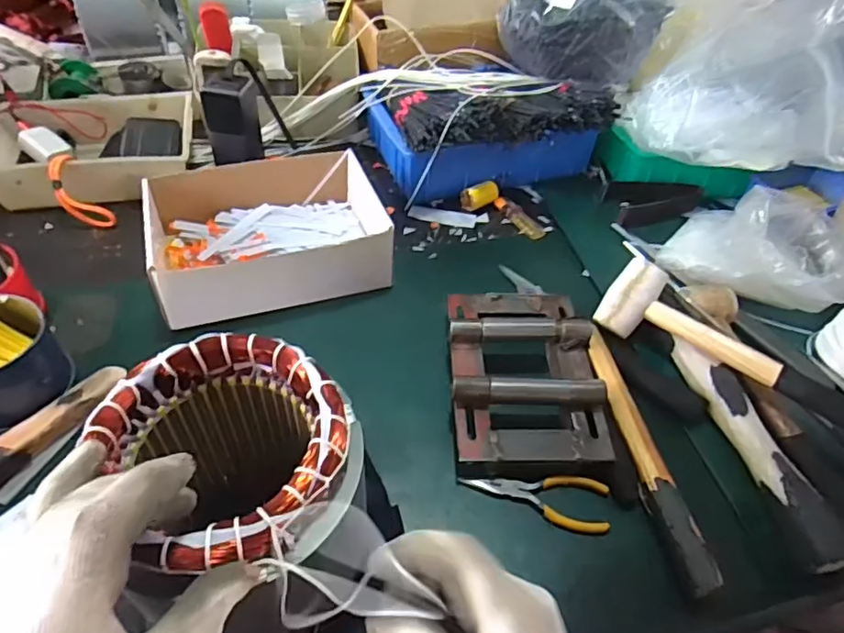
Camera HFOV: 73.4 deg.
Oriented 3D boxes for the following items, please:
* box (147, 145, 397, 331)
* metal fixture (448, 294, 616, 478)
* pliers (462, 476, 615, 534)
[{"bbox_3d":[-0.167,-0.100,0.636,0.247,0.066,0.201,-12,50,-15],"label":"box"},{"bbox_3d":[0.095,0.049,0.530,0.135,0.045,0.195,3,48,-2],"label":"metal fixture"},{"bbox_3d":[0.096,0.149,0.474,0.118,0.012,0.046,12,48,6],"label":"pliers"}]

